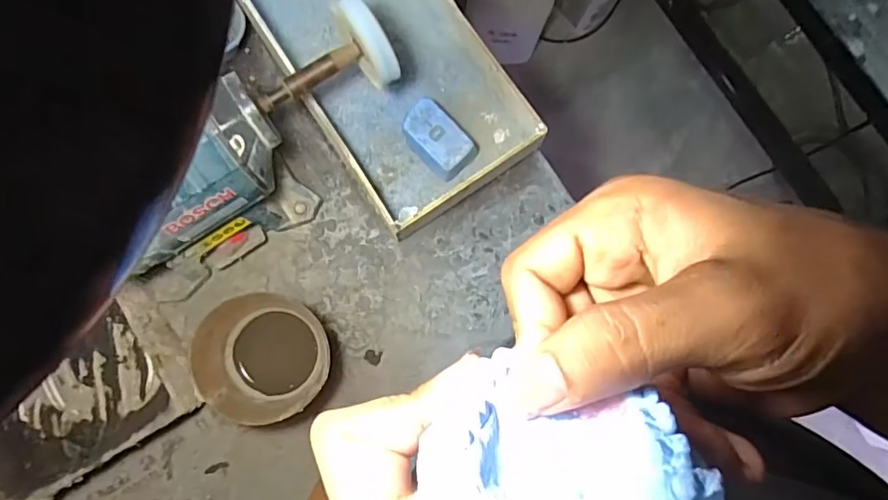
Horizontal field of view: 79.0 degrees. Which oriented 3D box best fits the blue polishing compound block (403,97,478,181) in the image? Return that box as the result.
[{"bbox_3d":[-0.005,-0.121,0.585,0.080,0.042,0.058,40,84,1],"label":"blue polishing compound block"}]

